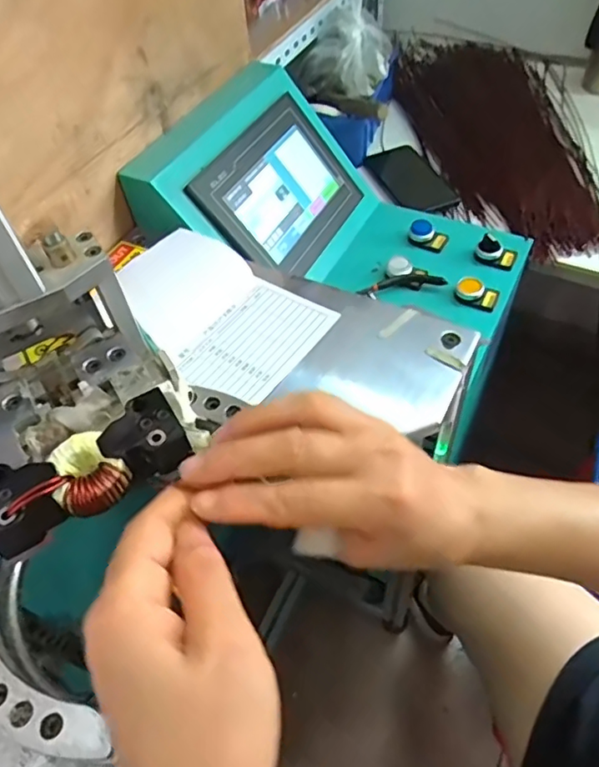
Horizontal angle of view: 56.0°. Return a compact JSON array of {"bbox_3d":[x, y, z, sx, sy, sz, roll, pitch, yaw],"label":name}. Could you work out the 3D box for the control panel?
[{"bbox_3d":[0.053,-0.187,0.611,0.373,0.156,0.257,18,57,18],"label":"control panel"}]

